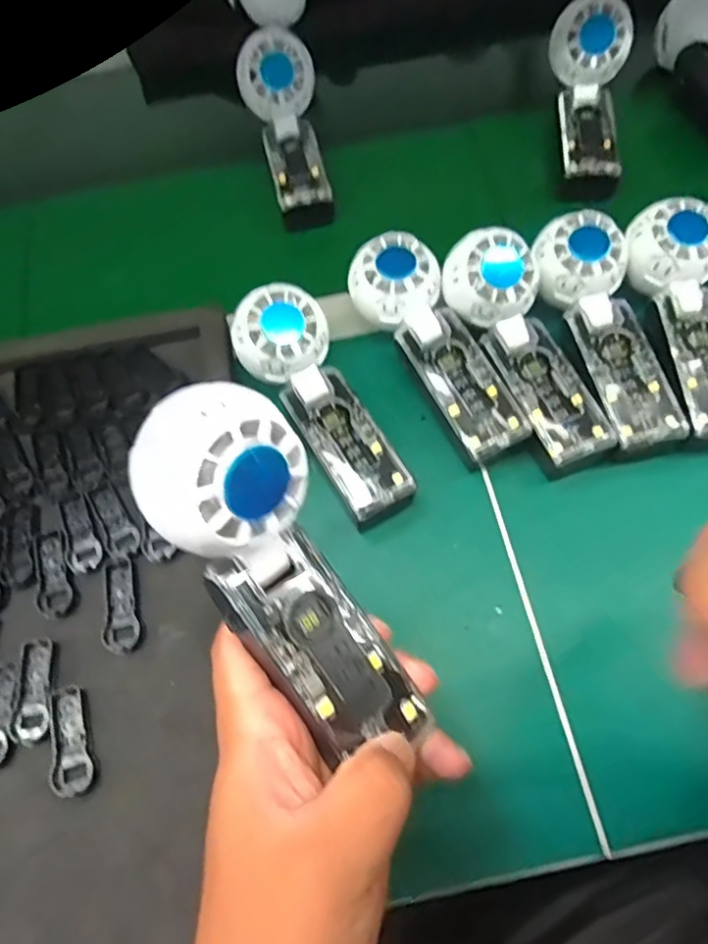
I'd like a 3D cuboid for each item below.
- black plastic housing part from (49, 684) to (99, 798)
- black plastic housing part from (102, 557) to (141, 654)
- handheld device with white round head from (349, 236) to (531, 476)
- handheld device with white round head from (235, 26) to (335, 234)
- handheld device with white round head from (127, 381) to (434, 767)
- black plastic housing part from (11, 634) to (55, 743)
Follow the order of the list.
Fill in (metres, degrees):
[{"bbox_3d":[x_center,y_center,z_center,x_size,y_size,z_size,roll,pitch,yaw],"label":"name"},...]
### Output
[{"bbox_3d":[-0.154,0.146,0.323,0.022,0.005,0.055,-16,65,-3],"label":"black plastic housing part"},{"bbox_3d":[-0.140,0.079,0.353,0.020,0.004,0.057,-16,65,-3],"label":"black plastic housing part"},{"bbox_3d":[0.059,-0.083,0.399,0.060,0.060,0.165,-31,67,-9],"label":"handheld device with white round head"},{"bbox_3d":[-0.052,-0.285,0.496,0.060,0.049,0.162,-16,84,-4],"label":"handheld device with white round head"},{"bbox_3d":[-0.027,0.041,0.232,0.056,0.035,0.157,-31,107,-11],"label":"handheld device with white round head"},{"bbox_3d":[-0.183,0.123,0.335,0.021,0.004,0.056,-11,65,-1],"label":"black plastic housing part"}]

